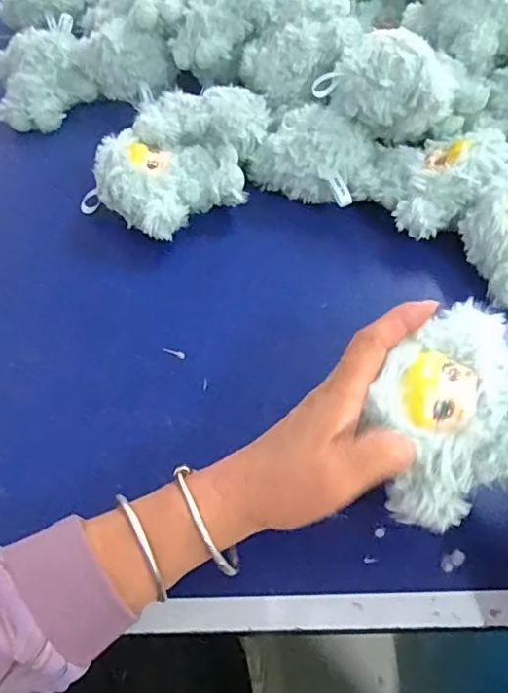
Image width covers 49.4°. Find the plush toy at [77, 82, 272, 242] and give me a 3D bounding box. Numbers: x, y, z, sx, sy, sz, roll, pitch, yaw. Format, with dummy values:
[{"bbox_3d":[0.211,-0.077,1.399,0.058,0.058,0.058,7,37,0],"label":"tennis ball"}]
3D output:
[{"bbox_3d":[-0.060,-0.180,0.526,0.125,0.067,0.181,36,65,25],"label":"plush toy"}]

